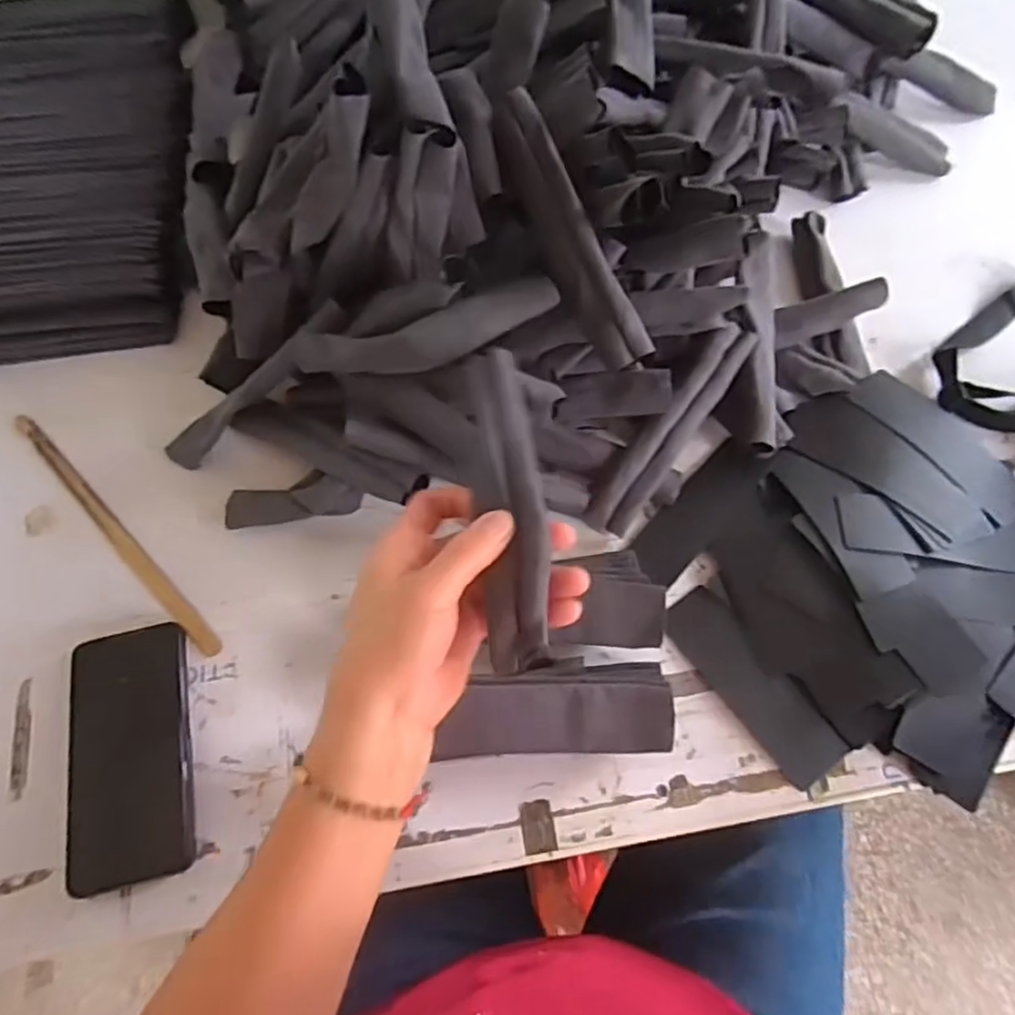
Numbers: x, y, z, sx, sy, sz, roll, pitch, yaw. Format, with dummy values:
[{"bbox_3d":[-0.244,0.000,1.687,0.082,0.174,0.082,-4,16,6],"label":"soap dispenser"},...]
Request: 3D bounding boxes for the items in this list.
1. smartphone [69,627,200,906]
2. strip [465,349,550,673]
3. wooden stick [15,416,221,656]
[{"bbox_3d":[-0.255,0.164,0.452,0.077,0.018,0.161,-12,72,-4],"label":"smartphone"},{"bbox_3d":[0.000,-0.007,0.349,0.032,0.016,0.176,-5,70,-2],"label":"strip"},{"bbox_3d":[-0.307,0.016,0.522,0.016,0.014,0.265,-42,74,-14],"label":"wooden stick"}]

